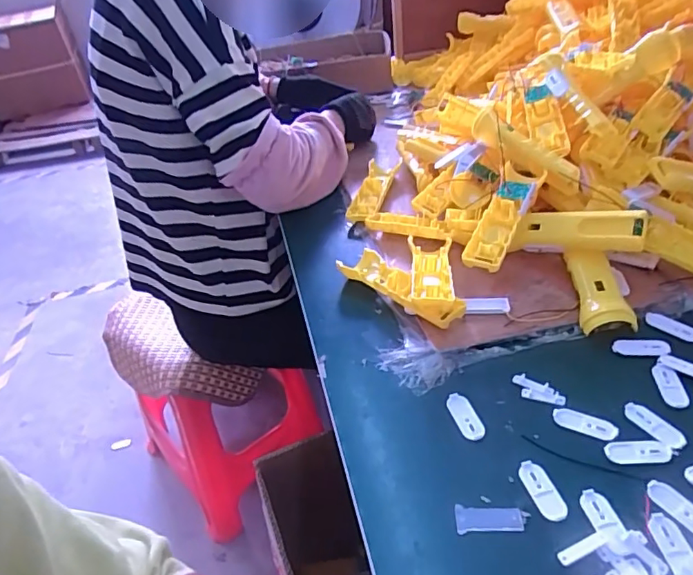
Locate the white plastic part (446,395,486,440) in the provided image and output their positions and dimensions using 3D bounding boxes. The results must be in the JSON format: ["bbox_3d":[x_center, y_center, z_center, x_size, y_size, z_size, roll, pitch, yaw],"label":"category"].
[{"bbox_3d":[0.106,0.114,0.480,0.018,0.009,0.049,-16,37,-13],"label":"white plastic part"}]

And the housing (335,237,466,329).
[{"bbox_3d":[0.057,-0.006,0.603,0.134,0.056,0.168,-3,36,4],"label":"housing"}]

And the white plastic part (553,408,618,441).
[{"bbox_3d":[0.205,0.116,0.462,0.051,0.004,0.019,16,41,27],"label":"white plastic part"}]

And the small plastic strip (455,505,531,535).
[{"bbox_3d":[0.109,0.174,0.401,0.052,0.004,0.020,-1,36,8],"label":"small plastic strip"}]

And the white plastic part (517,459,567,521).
[{"bbox_3d":[0.152,0.156,0.417,0.020,0.004,0.050,-14,36,-10],"label":"white plastic part"}]

